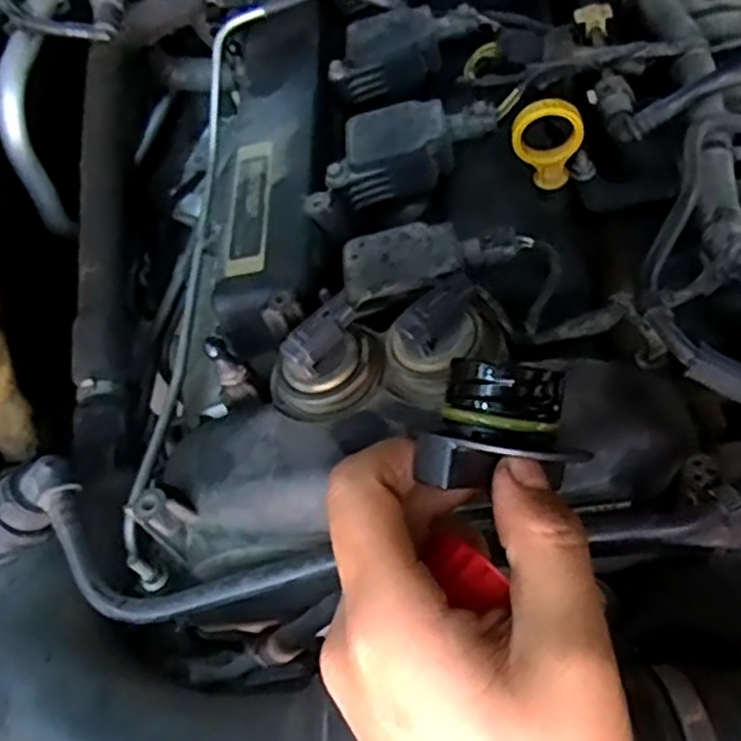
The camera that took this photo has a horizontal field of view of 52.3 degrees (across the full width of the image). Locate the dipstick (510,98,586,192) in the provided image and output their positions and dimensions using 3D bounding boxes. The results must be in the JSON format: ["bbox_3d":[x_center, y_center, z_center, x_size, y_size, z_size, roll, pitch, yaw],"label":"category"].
[{"bbox_3d":[0.084,-0.106,0.366,0.032,0.054,0.009,15,59,11],"label":"dipstick"}]

